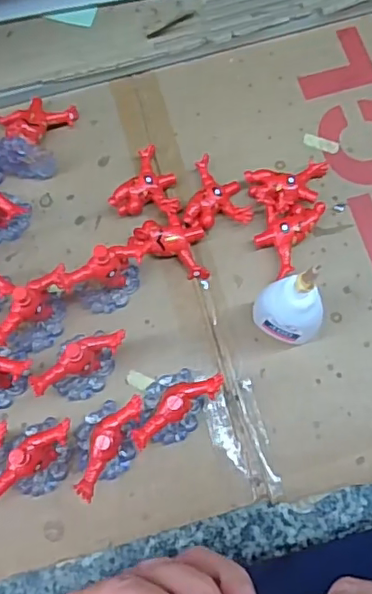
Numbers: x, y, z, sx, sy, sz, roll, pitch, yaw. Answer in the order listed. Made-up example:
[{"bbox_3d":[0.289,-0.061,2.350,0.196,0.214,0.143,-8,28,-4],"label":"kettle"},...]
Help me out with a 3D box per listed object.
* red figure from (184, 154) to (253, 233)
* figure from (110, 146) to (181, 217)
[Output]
[{"bbox_3d":[0.022,-0.060,0.333,0.037,0.014,0.046,9,74,4],"label":"red figure"},{"bbox_3d":[-0.023,-0.069,0.338,0.039,0.016,0.045,0,74,2],"label":"figure"}]

